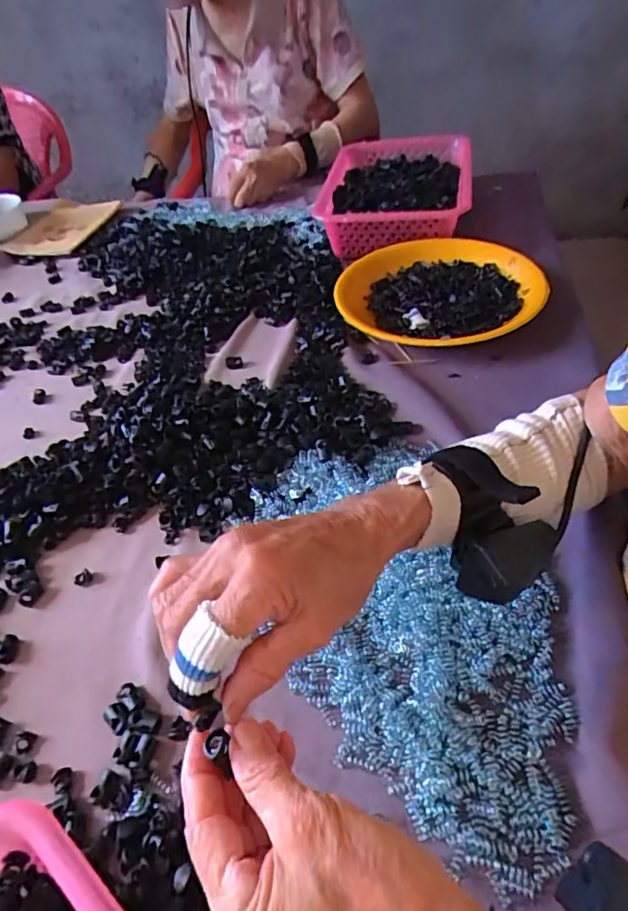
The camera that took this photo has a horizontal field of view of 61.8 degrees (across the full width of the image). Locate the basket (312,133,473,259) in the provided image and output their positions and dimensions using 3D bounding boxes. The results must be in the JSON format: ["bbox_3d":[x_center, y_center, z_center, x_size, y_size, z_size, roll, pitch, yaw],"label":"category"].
[{"bbox_3d":[0.134,-0.418,0.833,0.211,0.071,0.312,4,46,13],"label":"basket"}]

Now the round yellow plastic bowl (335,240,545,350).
[{"bbox_3d":[0.155,-0.204,0.654,0.242,0.037,0.246,-4,45,4],"label":"round yellow plastic bowl"}]

